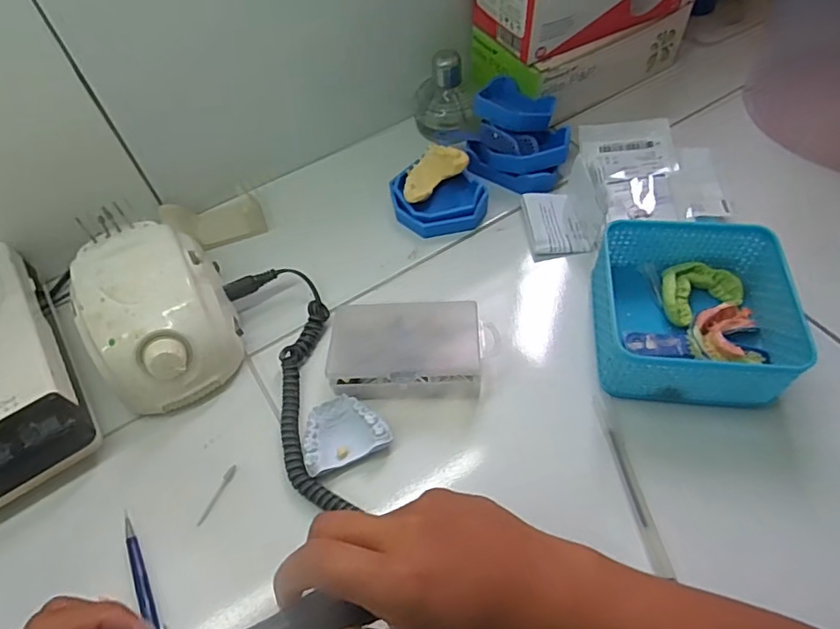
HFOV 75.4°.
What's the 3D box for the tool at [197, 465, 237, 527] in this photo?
[{"bbox_3d":[-0.149,0.131,0.397,0.006,0.004,0.046,21,60,18],"label":"tool"}]

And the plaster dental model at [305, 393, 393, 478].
[{"bbox_3d":[-0.058,0.086,0.406,0.063,0.014,0.049,-19,56,-8],"label":"plaster dental model"}]

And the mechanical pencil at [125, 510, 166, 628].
[{"bbox_3d":[-0.176,0.193,0.354,0.011,0.006,0.142,-27,58,-14],"label":"mechanical pencil"}]

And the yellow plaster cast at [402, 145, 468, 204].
[{"bbox_3d":[0.010,-0.141,0.521,0.062,0.028,0.047,-21,56,-10],"label":"yellow plaster cast"}]

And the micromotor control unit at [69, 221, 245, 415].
[{"bbox_3d":[-0.210,0.000,0.440,0.101,0.089,0.136,-25,57,-12],"label":"micromotor control unit"}]

